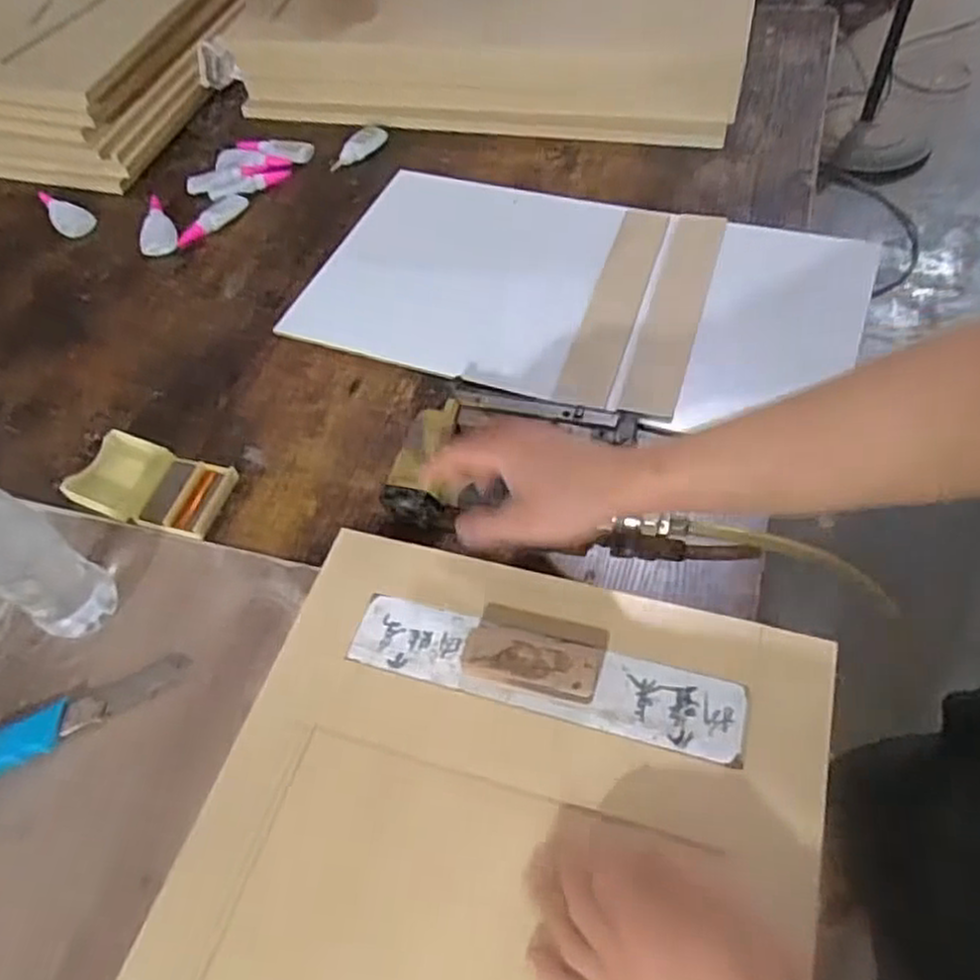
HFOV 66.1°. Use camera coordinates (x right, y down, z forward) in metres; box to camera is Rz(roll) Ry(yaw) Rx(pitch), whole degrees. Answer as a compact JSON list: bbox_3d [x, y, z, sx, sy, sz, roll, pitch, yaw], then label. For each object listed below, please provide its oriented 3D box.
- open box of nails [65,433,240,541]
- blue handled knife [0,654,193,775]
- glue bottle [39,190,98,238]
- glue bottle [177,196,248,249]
[{"bbox_3d":[-0.307,-0.005,0.684,0.145,0.016,0.075,14,58,14],"label":"open box of nails"},{"bbox_3d":[-0.332,0.179,0.557,0.214,0.017,0.041,-32,59,-16],"label":"blue handled knife"},{"bbox_3d":[-0.527,-0.342,0.933,0.096,0.019,0.041,35,65,25],"label":"glue bottle"},{"bbox_3d":[-0.333,-0.327,0.906,0.027,0.024,0.101,29,63,22],"label":"glue bottle"}]

